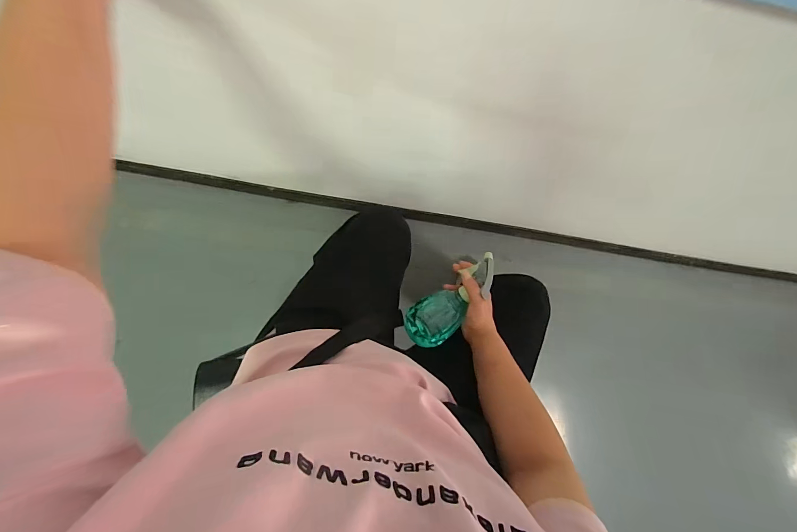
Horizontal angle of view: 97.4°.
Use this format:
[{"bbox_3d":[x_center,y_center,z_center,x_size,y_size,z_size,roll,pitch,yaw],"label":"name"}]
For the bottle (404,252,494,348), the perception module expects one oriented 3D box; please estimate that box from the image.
[{"bbox_3d":[0.097,0.061,0.618,0.082,0.084,0.200,45,113,-1],"label":"bottle"}]

